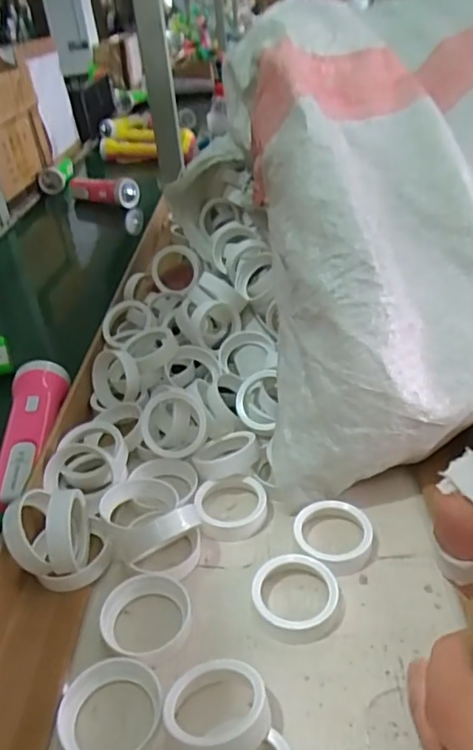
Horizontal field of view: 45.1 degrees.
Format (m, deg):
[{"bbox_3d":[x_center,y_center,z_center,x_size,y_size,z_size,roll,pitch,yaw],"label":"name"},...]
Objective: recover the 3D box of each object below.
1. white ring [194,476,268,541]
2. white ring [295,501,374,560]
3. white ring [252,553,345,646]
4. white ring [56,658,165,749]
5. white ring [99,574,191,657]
[{"bbox_3d":[-0.004,0.095,0.414,0.051,0.016,0.047,-2,33,1],"label":"white ring"},{"bbox_3d":[0.065,0.109,0.387,0.052,0.019,0.049,-2,33,1],"label":"white ring"},{"bbox_3d":[0.038,0.136,0.349,0.053,0.018,0.050,-2,33,1],"label":"white ring"},{"bbox_3d":[-0.065,0.176,0.300,0.054,0.018,0.051,-2,33,1],"label":"white ring"},{"bbox_3d":[-0.055,0.144,0.345,0.054,0.016,0.046,-25,39,-30],"label":"white ring"}]

